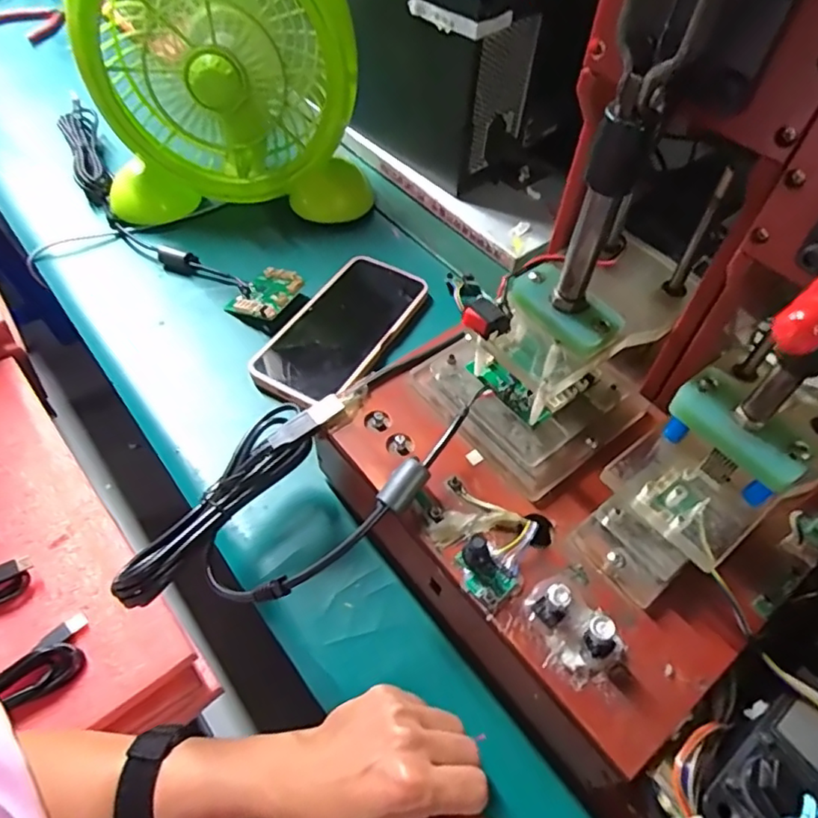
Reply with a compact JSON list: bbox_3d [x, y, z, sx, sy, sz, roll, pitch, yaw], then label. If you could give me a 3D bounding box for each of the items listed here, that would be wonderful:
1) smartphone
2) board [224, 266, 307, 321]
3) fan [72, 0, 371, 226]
[{"bbox_3d":[-0.056,-0.068,0.505,0.083,0.016,0.176,25,56,18],"label":"smartphone"},{"bbox_3d":[-0.125,-0.102,0.518,0.056,0.007,0.057,15,55,31],"label":"board"},{"bbox_3d":[-0.181,-0.333,0.544,0.240,0.261,0.163,-10,54,-11],"label":"fan"}]

